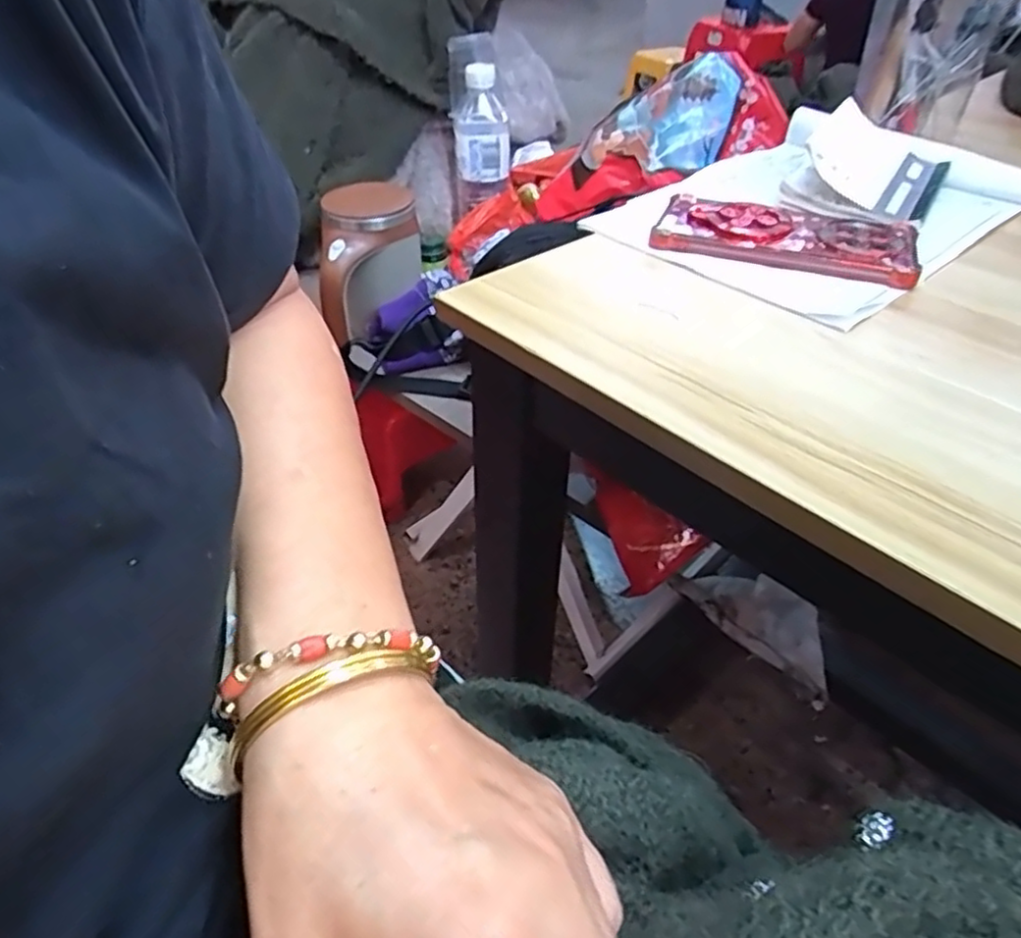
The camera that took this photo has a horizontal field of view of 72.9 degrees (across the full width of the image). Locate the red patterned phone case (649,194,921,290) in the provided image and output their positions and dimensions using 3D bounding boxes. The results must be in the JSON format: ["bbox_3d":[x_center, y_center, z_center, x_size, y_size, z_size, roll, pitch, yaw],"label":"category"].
[{"bbox_3d":[0.184,-0.158,0.472,0.165,0.025,0.067,14,43,16],"label":"red patterned phone case"}]

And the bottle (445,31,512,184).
[{"bbox_3d":[-0.034,-0.405,0.783,0.062,0.147,0.048,-16,22,-17],"label":"bottle"}]

